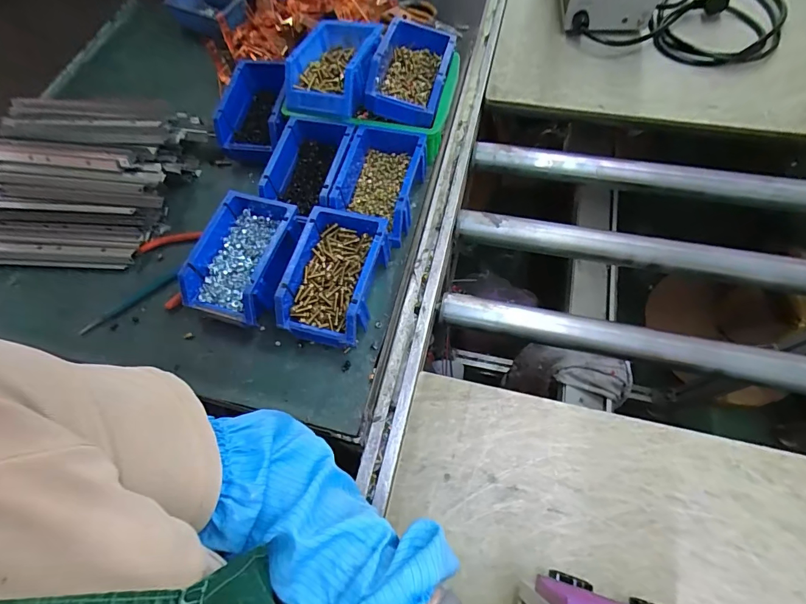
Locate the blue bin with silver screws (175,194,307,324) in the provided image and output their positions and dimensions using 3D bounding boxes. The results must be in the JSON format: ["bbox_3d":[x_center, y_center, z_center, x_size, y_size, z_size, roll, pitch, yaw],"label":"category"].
[{"bbox_3d":[-0.202,-0.052,0.529,0.127,0.073,0.163,12,65,10],"label":"blue bin with silver screws"}]

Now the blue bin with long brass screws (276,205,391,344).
[{"bbox_3d":[-0.084,-0.029,0.513,0.105,0.076,0.167,10,65,8],"label":"blue bin with long brass screws"}]

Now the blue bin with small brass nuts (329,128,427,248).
[{"bbox_3d":[-0.032,-0.159,0.577,0.106,0.088,0.166,11,65,9],"label":"blue bin with small brass nuts"}]

